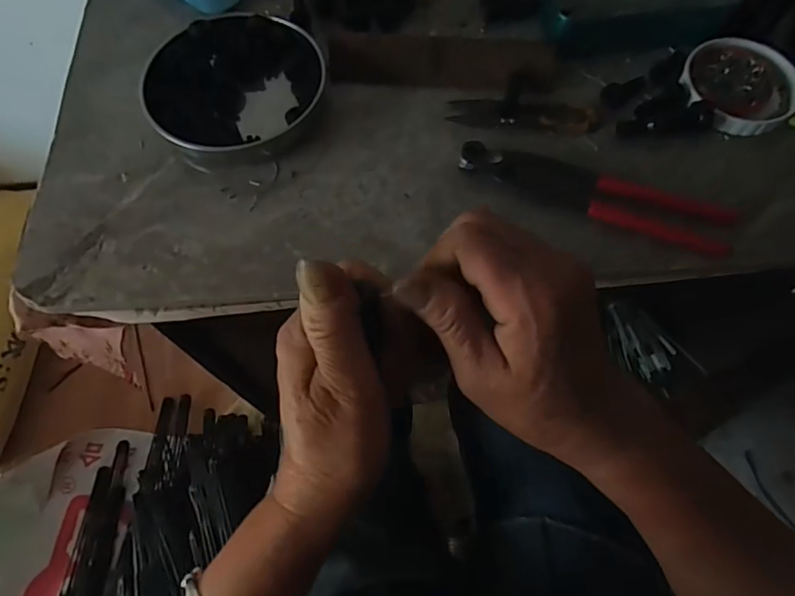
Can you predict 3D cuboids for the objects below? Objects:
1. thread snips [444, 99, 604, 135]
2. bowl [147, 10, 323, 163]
[{"bbox_3d":[0.100,-0.143,0.406,0.114,0.009,0.028,9,67,5],"label":"thread snips"},{"bbox_3d":[-0.129,-0.172,0.417,0.122,0.031,0.138,26,69,11],"label":"bowl"}]

